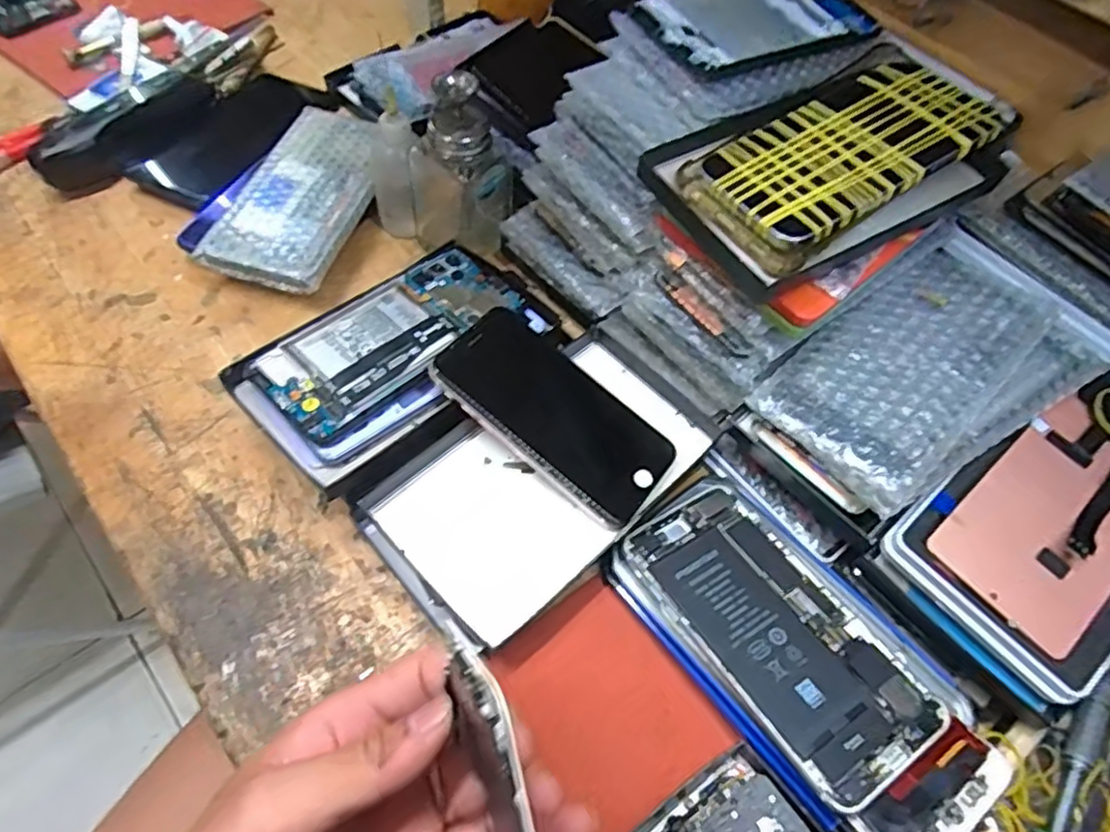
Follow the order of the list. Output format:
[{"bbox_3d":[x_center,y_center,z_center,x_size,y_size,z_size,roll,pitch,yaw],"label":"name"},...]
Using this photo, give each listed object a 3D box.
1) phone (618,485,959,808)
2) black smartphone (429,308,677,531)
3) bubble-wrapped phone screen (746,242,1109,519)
[{"bbox_3d":[0.108,0.103,0.336,0.077,0.004,0.156,-26,55,-22],"label":"phone"},{"bbox_3d":[0.002,-0.003,0.378,0.134,0.013,0.072,41,56,5],"label":"black smartphone"},{"bbox_3d":[0.198,-0.023,0.363,0.171,0.024,0.102,-32,66,-18],"label":"bubble-wrapped phone screen"}]

